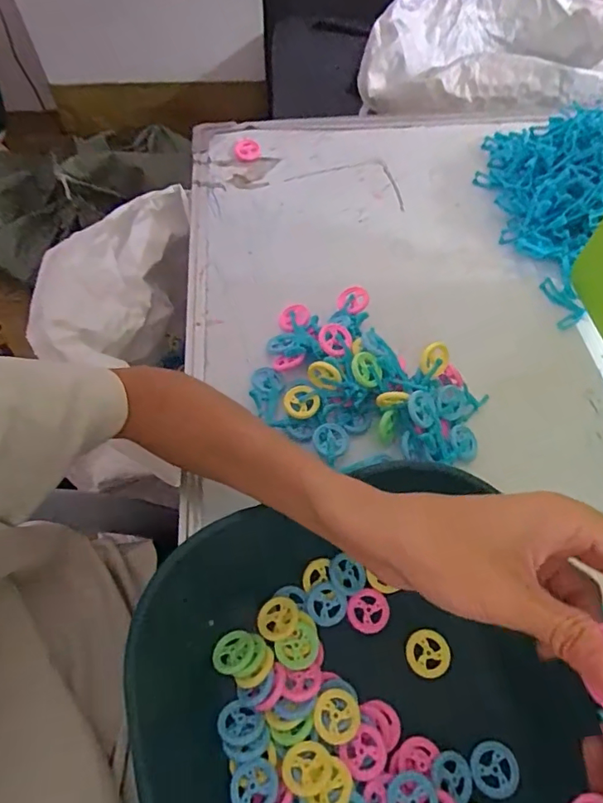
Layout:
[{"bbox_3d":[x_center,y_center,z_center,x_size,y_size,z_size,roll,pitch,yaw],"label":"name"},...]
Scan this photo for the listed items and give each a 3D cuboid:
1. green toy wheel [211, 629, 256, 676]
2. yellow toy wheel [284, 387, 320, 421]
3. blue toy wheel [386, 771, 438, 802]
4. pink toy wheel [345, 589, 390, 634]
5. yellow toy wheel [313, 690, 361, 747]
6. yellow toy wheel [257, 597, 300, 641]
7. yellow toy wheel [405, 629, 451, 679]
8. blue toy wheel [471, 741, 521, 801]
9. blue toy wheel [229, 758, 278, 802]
[{"bbox_3d":[-0.046,0.170,0.351,0.028,0.005,0.027,-17,44,-1],"label":"green toy wheel"},{"bbox_3d":[0.000,0.001,0.435,0.029,0.008,0.027,0,61,1],"label":"yellow toy wheel"},{"bbox_3d":[0.066,0.238,0.309,0.029,0.007,0.028,0,61,1],"label":"blue toy wheel"},{"bbox_3d":[0.048,0.149,0.370,0.030,0.005,0.028,0,61,1],"label":"pink toy wheel"},{"bbox_3d":[0.022,0.199,0.328,0.028,0.004,0.029,0,61,1],"label":"yellow toy wheel"},{"bbox_3d":[-0.016,0.151,0.362,0.028,0.007,0.027,0,61,1],"label":"yellow toy wheel"},{"bbox_3d":[0.088,0.175,0.360,0.028,0.007,0.029,0,61,1],"label":"yellow toy wheel"},{"bbox_3d":[0.123,0.234,0.330,0.029,0.005,0.030,0,61,1],"label":"blue toy wheel"},{"bbox_3d":[-0.029,0.231,0.311,0.028,0.007,0.028,0,61,1],"label":"blue toy wheel"}]

